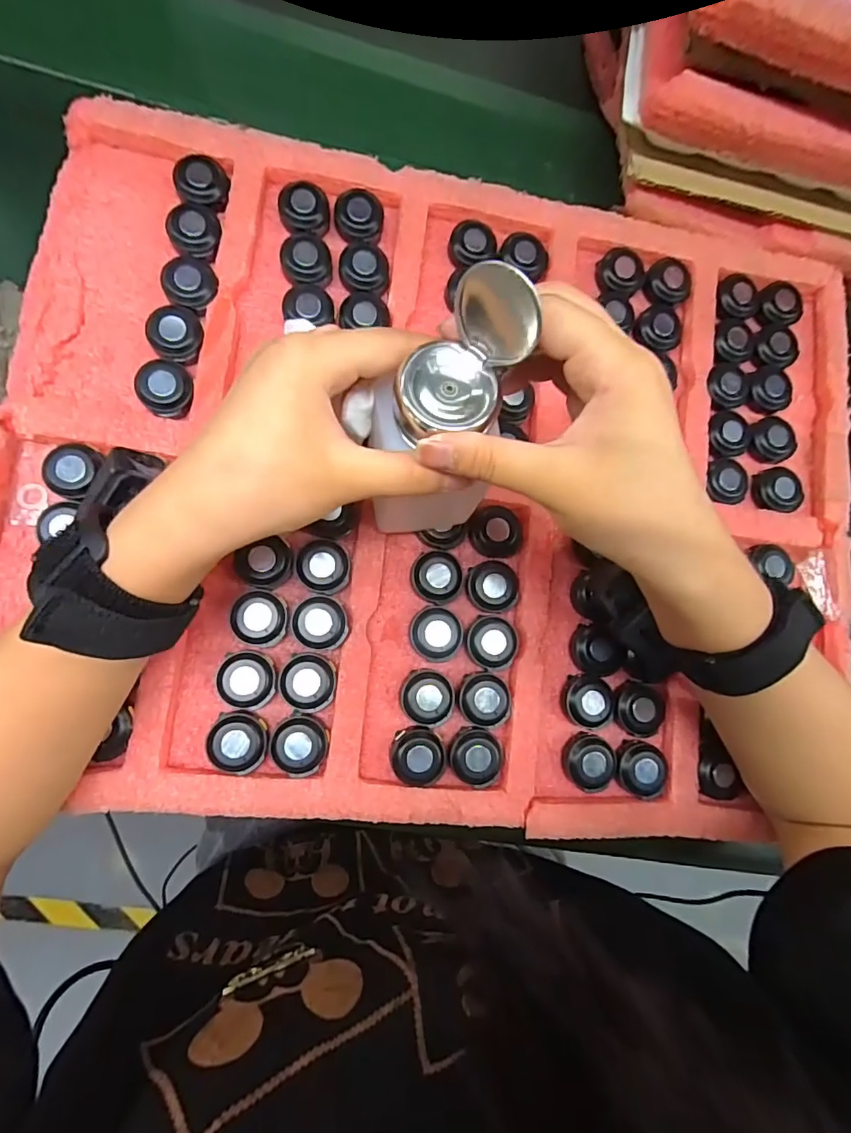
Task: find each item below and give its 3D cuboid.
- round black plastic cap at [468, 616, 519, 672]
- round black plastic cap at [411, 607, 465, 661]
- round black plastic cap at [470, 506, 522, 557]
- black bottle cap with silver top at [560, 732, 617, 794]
[{"bbox_3d":[0.038,0.044,0.286,0.029,0.012,0.029,1,85,-9],"label":"round black plastic cap"},{"bbox_3d":[0.006,0.038,0.280,0.028,0.012,0.030,1,85,-9],"label":"round black plastic cap"},{"bbox_3d":[0.041,-0.020,0.286,0.030,0.008,0.026,19,82,-7],"label":"round black plastic cap"},{"bbox_3d":[0.094,0.112,0.285,0.029,0.011,0.029,1,85,-9],"label":"black bottle cap with silver top"}]

